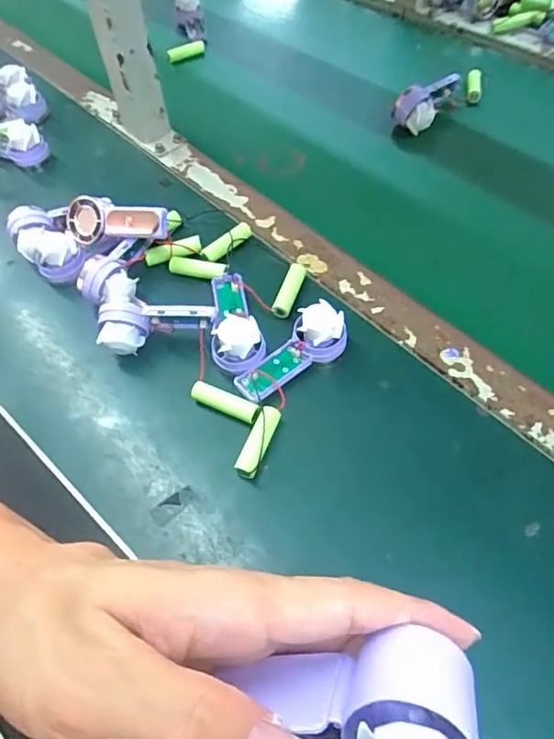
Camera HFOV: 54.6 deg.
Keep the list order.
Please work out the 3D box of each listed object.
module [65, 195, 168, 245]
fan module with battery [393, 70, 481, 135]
[{"bbox_3d":[-0.134,-0.124,0.448,0.095,0.031,0.025,7,56,9],"label":"module"},{"bbox_3d":[0.181,-0.291,0.565,0.118,0.048,0.033,-30,58,-16],"label":"fan module with battery"}]

